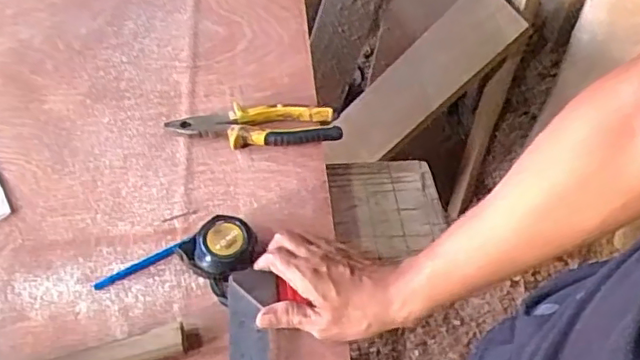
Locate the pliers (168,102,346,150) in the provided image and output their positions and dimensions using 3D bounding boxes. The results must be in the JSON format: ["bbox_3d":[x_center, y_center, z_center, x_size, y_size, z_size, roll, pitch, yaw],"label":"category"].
[{"bbox_3d":[-0.077,-0.062,0.687,0.196,0.026,0.053,-3,53,-2],"label":"pliers"}]

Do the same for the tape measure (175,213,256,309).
[{"bbox_3d":[-0.098,0.075,0.575,0.058,0.045,0.074,28,58,20],"label":"tape measure"}]

